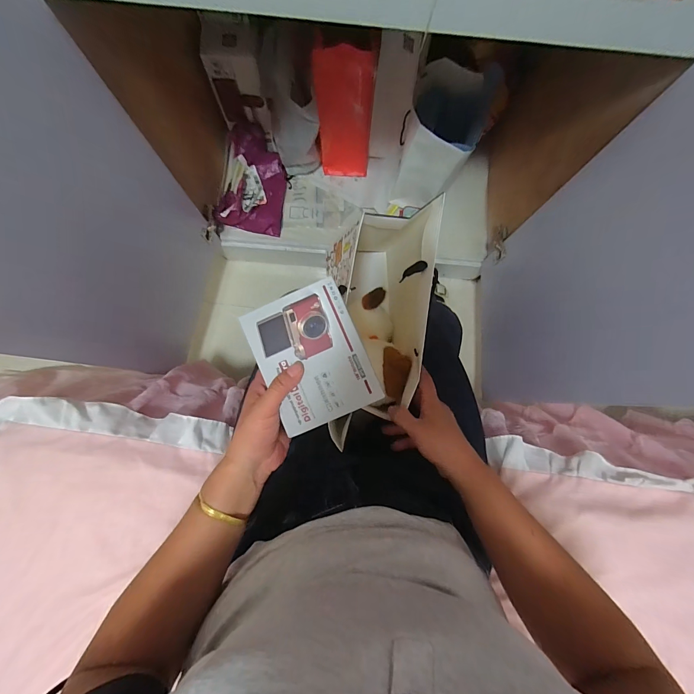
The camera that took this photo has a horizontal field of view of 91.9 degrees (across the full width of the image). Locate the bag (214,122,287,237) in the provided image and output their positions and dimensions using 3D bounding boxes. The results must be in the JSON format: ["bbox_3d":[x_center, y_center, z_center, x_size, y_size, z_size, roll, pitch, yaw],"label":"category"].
[{"bbox_3d":[-0.242,-0.447,0.900,0.150,0.083,0.274,7,81,-1],"label":"bag"}]

